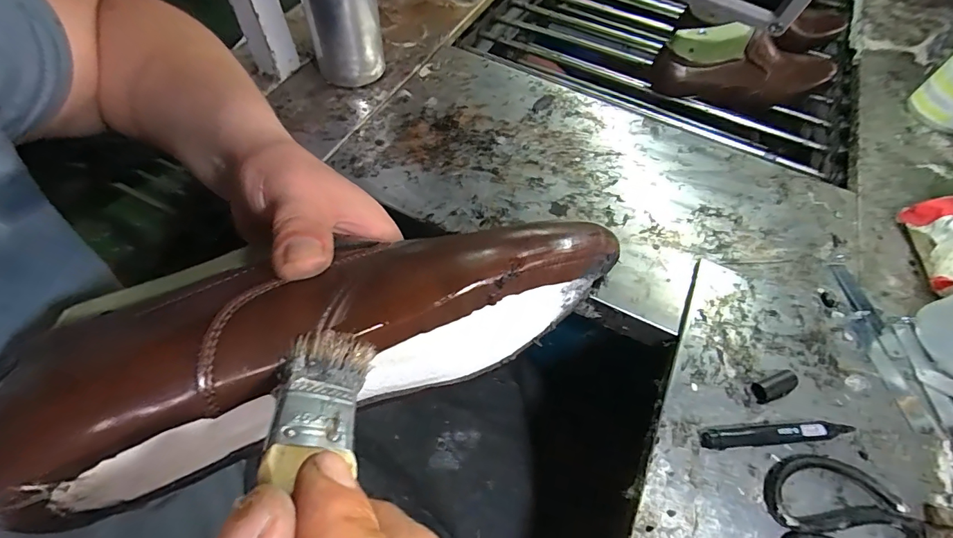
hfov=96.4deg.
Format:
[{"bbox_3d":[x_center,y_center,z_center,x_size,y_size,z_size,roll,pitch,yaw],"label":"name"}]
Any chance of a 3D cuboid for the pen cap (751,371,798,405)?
[{"bbox_3d":[0.260,0.103,0.372,0.040,0.016,0.018,-16,61,-13],"label":"pen cap"}]

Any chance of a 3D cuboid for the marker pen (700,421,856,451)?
[{"bbox_3d":[0.249,0.136,0.350,0.126,0.018,0.015,-2,59,-5],"label":"marker pen"}]

